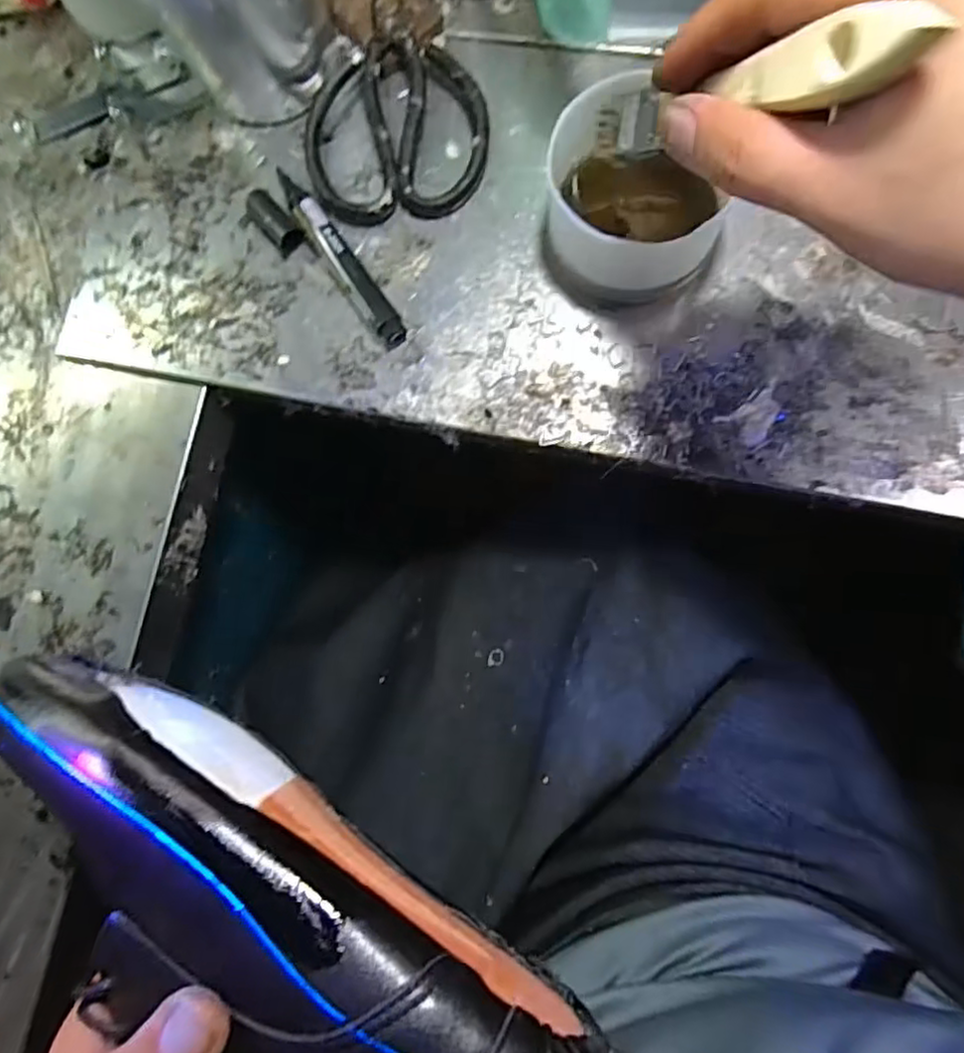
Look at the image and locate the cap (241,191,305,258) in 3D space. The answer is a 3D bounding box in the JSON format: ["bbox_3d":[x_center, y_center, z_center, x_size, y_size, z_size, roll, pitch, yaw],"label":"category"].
[{"bbox_3d":[-0.123,-0.175,0.375,0.023,0.013,0.040,-42,80,0],"label":"cap"}]

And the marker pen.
[{"bbox_3d":[-0.083,-0.156,0.371,0.016,0.020,0.124,-35,80,1],"label":"marker pen"}]

